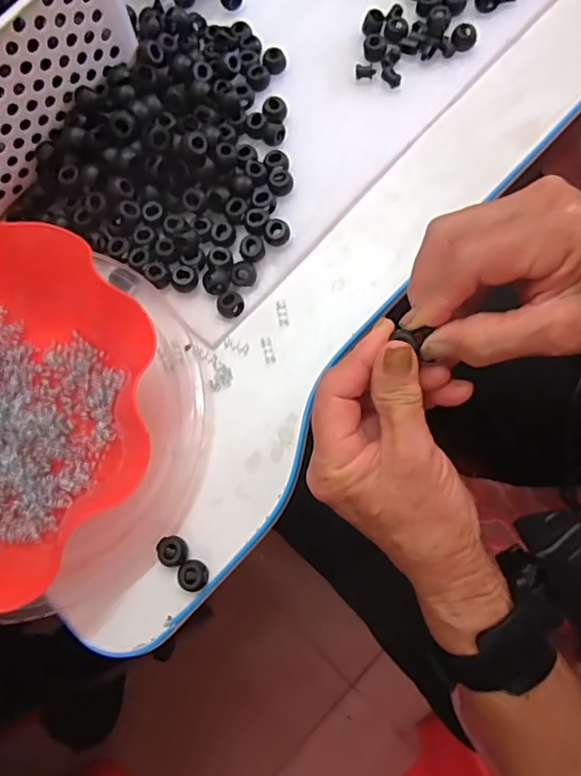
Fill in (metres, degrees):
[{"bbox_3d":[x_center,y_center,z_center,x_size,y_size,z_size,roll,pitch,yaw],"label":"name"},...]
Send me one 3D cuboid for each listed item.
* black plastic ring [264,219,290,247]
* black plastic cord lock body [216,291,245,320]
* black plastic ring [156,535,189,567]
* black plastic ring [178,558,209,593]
[{"bbox_3d":[-0.009,-0.105,0.372,0.016,0.013,0.017,0,78,1],"label":"black plastic ring"},{"bbox_3d":[-0.040,-0.055,0.366,0.017,0.010,0.017,0,78,1],"label":"black plastic cord lock body"},{"bbox_3d":[-0.071,0.098,0.332,0.017,0.011,0.017,0,78,1],"label":"black plastic ring"},{"bbox_3d":[-0.058,0.111,0.326,0.017,0.011,0.018,0,78,1],"label":"black plastic ring"}]

